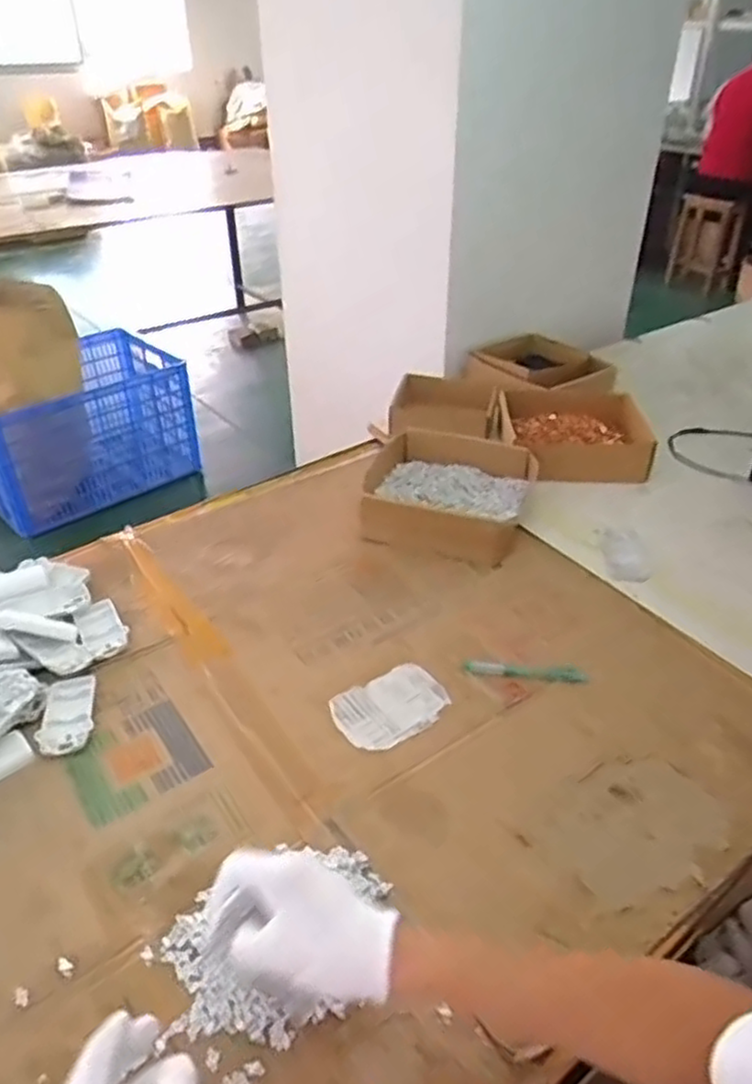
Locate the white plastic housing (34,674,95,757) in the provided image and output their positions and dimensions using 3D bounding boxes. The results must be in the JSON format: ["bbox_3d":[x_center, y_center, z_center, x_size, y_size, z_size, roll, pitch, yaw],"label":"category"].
[{"bbox_3d":[-0.312,0.172,0.730,0.050,0.007,0.100,-9,40,-12],"label":"white plastic housing"}]

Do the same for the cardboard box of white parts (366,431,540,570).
[{"bbox_3d":[0.100,-0.069,0.999,0.224,0.085,0.207,10,40,10],"label":"cardboard box of white parts"}]

